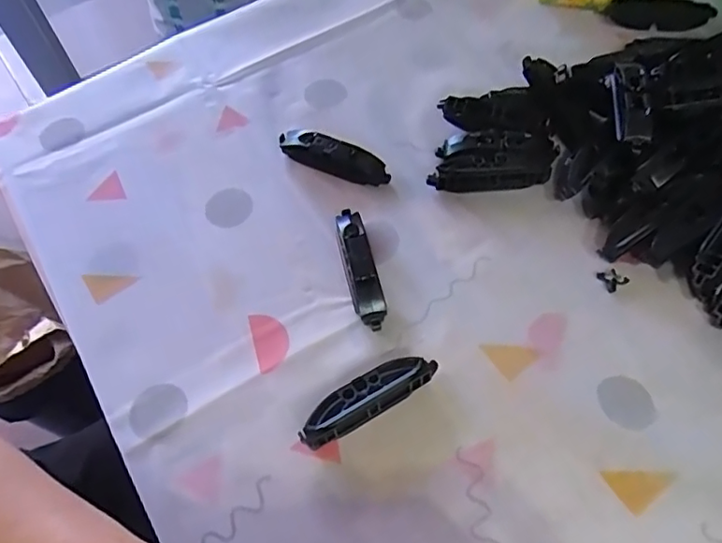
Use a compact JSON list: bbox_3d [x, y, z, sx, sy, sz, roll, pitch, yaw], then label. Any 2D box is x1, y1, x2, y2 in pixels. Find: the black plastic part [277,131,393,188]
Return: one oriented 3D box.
[{"bbox_3d":[-0.020,-0.079,0.386,0.080,0.017,0.020,20,64,14],"label":"black plastic part"}]

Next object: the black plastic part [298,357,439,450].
[{"bbox_3d":[0.004,0.068,0.306,0.081,0.015,0.020,-27,63,-12],"label":"black plastic part"}]

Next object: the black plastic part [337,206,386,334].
[{"bbox_3d":[-0.001,-0.004,0.346,0.019,0.018,0.079,-15,61,-5],"label":"black plastic part"}]

